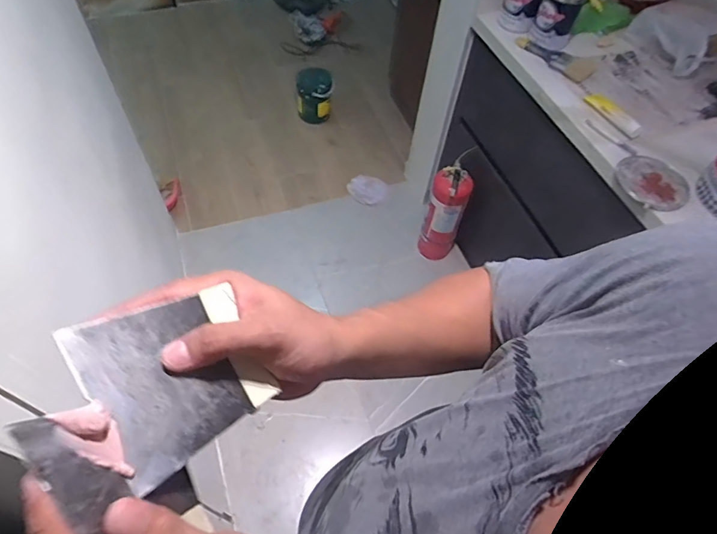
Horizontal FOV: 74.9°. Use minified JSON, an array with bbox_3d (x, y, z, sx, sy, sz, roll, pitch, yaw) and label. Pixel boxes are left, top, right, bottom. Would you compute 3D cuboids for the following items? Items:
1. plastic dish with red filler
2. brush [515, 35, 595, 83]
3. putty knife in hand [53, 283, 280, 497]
[{"bbox_3d":[0.646,-0.184,1.022,0.128,0.019,0.148,-2,57,-6],"label":"plastic dish with red filler"},{"bbox_3d":[0.513,-0.559,1.246,0.224,0.022,0.083,35,61,17],"label":"brush"},{"bbox_3d":[-0.108,0.063,0.282,0.093,0.006,0.094,-26,83,-40],"label":"putty knife in hand"}]

